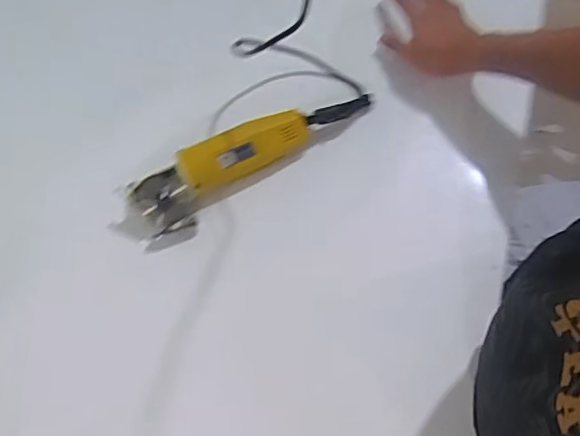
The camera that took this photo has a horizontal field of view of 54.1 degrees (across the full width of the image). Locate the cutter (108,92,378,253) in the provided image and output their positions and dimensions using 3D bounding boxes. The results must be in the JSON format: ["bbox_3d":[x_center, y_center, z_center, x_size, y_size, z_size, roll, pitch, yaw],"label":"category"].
[{"bbox_3d":[-0.061,-0.073,0.741,0.356,0.064,0.085,-31,71,-6],"label":"cutter"}]

